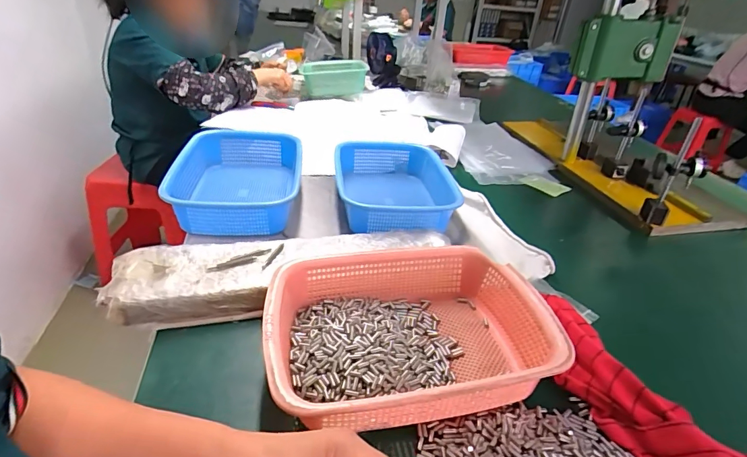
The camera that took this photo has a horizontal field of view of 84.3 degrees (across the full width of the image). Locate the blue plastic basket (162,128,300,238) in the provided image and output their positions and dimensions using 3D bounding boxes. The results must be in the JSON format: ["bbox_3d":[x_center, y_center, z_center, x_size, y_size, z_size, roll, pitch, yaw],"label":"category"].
[{"bbox_3d":[-0.236,-0.084,0.731,0.201,0.078,0.278,1,32,-6],"label":"blue plastic basket"}]

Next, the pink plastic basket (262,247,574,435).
[{"bbox_3d":[0.036,0.110,0.452,0.289,0.069,0.214,-2,33,-11],"label":"pink plastic basket"}]

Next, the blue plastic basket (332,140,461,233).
[{"bbox_3d":[0.036,-0.071,0.770,0.204,0.082,0.285,2,32,-5],"label":"blue plastic basket"}]

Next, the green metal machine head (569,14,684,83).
[{"bbox_3d":[0.528,-0.377,0.870,0.202,0.119,0.059,-4,33,-14],"label":"green metal machine head"}]

